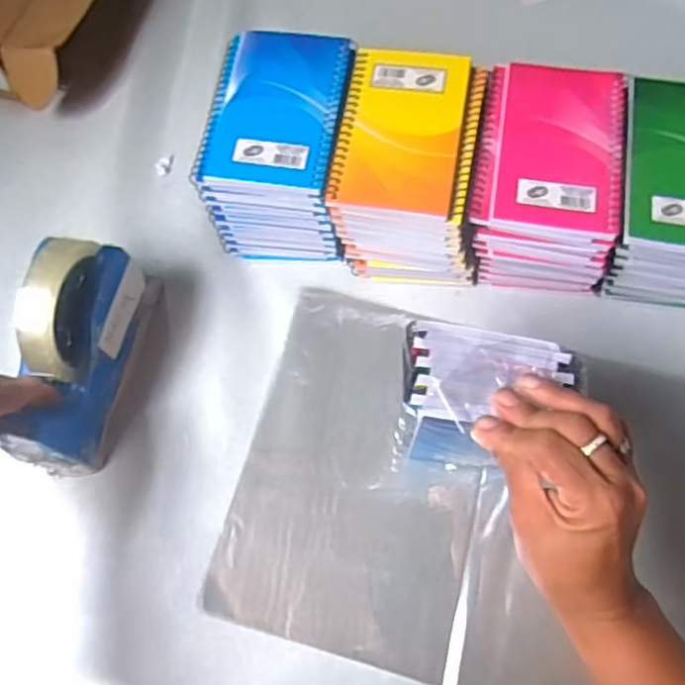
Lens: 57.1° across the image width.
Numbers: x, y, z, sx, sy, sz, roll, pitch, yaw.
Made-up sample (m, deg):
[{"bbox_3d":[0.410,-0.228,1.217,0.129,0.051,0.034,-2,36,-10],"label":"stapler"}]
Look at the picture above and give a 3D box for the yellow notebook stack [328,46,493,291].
[{"bbox_3d":[0.049,-0.125,0.480,0.104,0.114,0.140,4,71,4],"label":"yellow notebook stack"}]

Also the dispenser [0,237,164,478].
[{"bbox_3d":[-0.187,0.004,0.443,0.049,0.114,0.159,14,72,7],"label":"dispenser"}]

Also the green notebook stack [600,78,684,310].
[{"bbox_3d":[0.244,-0.099,0.462,0.109,0.108,0.132,8,71,5],"label":"green notebook stack"}]

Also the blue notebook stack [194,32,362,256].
[{"bbox_3d":[-0.046,-0.148,0.494,0.096,0.108,0.136,7,71,5],"label":"blue notebook stack"}]

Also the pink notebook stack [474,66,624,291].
[{"bbox_3d":[0.148,-0.115,0.478,0.098,0.111,0.130,11,71,6],"label":"pink notebook stack"}]

